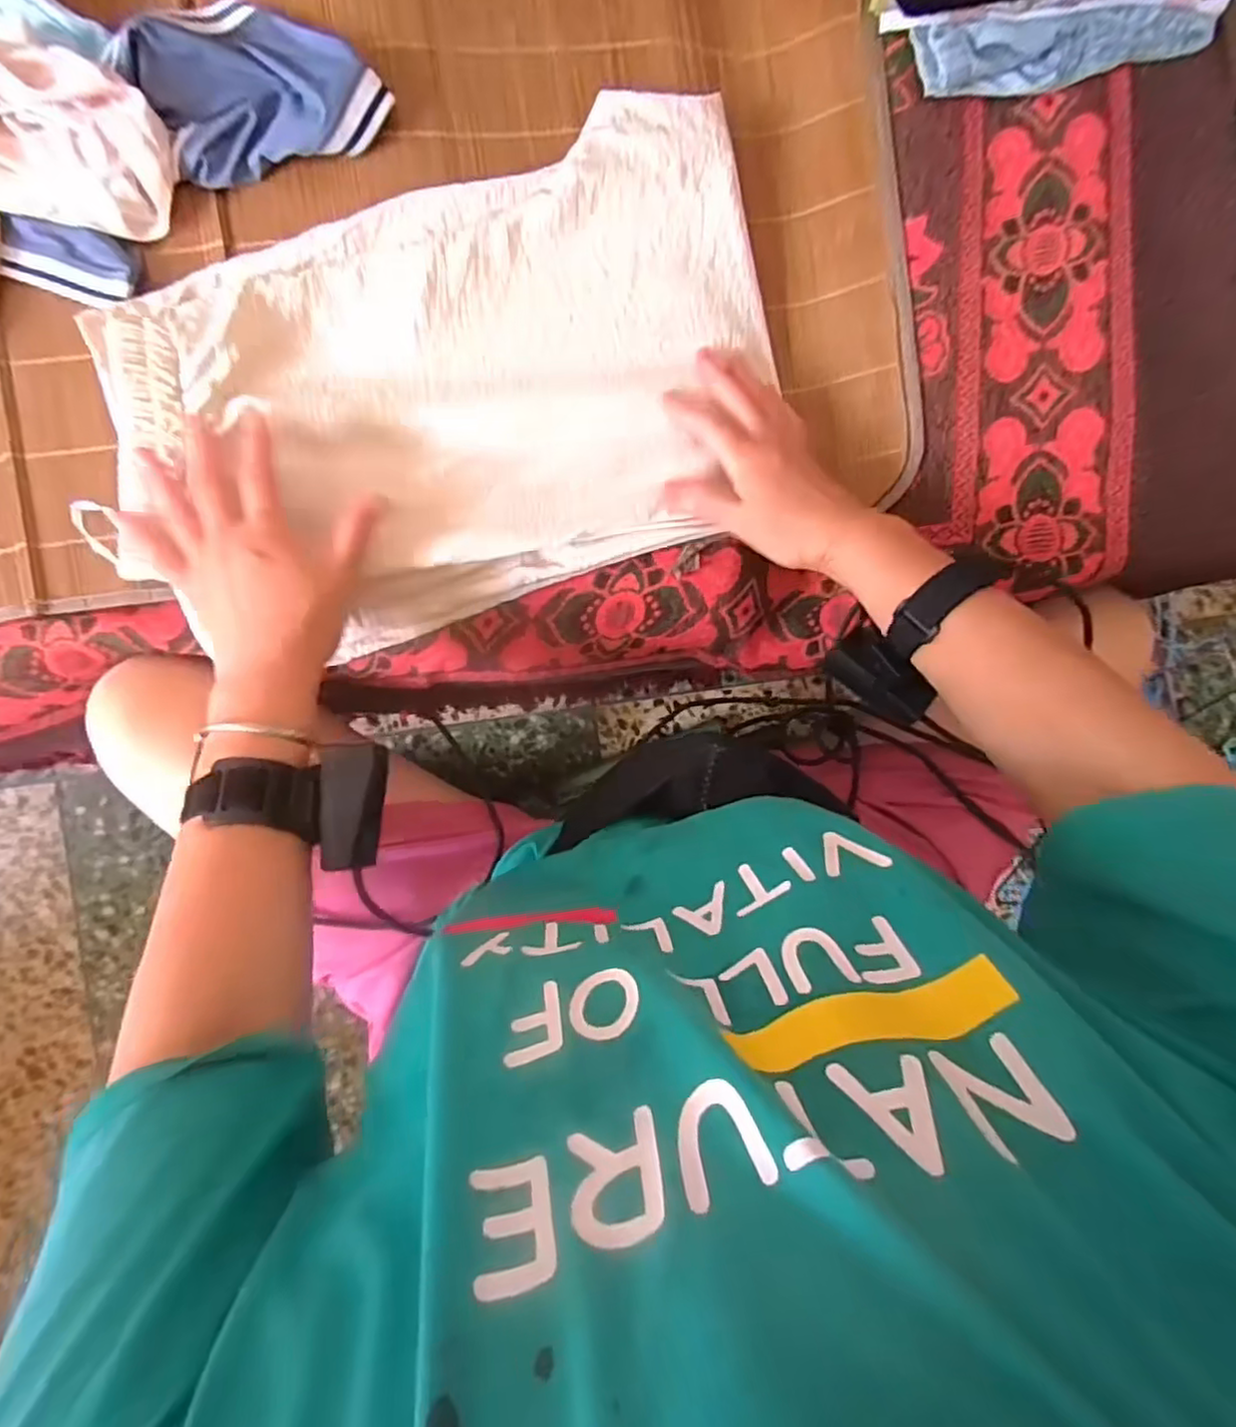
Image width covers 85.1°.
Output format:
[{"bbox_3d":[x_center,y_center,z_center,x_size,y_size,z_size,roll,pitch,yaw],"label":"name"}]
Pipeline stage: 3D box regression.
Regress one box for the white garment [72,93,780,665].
[{"bbox_3d":[-0.096,-0.216,0.464,0.446,0.052,0.277,-24,93,-7],"label":"white garment"}]

